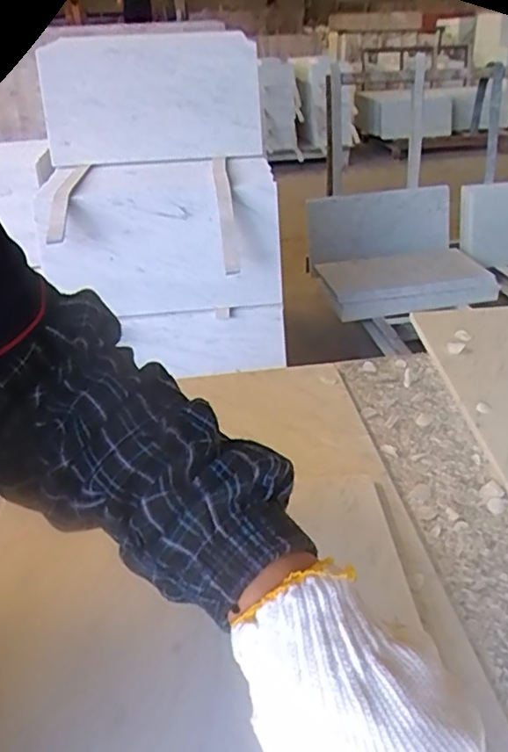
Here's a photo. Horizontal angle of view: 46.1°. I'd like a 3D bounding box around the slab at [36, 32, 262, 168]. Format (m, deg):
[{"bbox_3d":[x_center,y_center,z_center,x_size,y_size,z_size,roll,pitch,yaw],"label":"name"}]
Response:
[{"bbox_3d":[-0.288,-0.763,1.640,0.591,0.354,0.044,-1,-3,6],"label":"slab"}]

